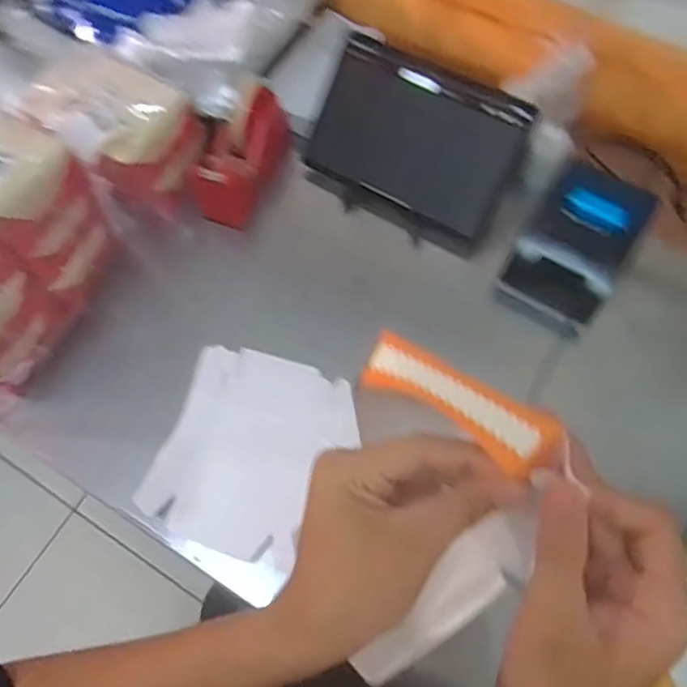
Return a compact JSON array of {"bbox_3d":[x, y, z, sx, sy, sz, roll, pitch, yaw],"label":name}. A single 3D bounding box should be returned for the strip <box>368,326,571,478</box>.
[{"bbox_3d":[0.058,0.030,0.310,0.109,0.011,0.031,27,71,30],"label":"strip"}]

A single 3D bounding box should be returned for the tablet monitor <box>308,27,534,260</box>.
[{"bbox_3d":[0.080,-0.226,0.715,0.234,0.021,0.176,27,112,10],"label":"tablet monitor"}]

